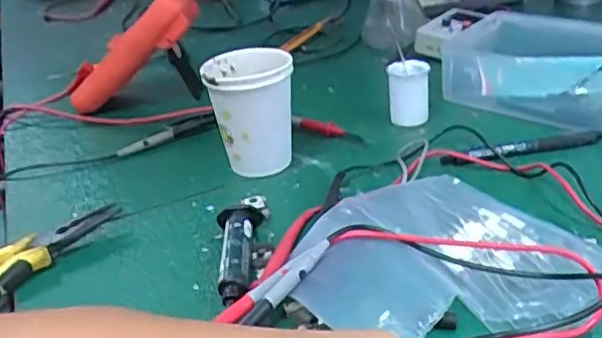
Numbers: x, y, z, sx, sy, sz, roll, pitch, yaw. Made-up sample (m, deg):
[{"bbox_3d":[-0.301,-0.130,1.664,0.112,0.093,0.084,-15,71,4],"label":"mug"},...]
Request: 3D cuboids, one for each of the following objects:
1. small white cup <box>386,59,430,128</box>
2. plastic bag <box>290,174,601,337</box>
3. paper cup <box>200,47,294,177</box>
[{"bbox_3d":[0.098,-0.070,0.579,0.035,0.051,0.035,-5,30,3],"label":"small white cup"},{"bbox_3d":[0.090,0.044,0.405,0.186,0.032,0.160,-10,30,-5],"label":"plastic bag"},{"bbox_3d":[-0.041,-0.047,0.535,0.069,0.092,0.064,-5,30,3],"label":"paper cup"}]

